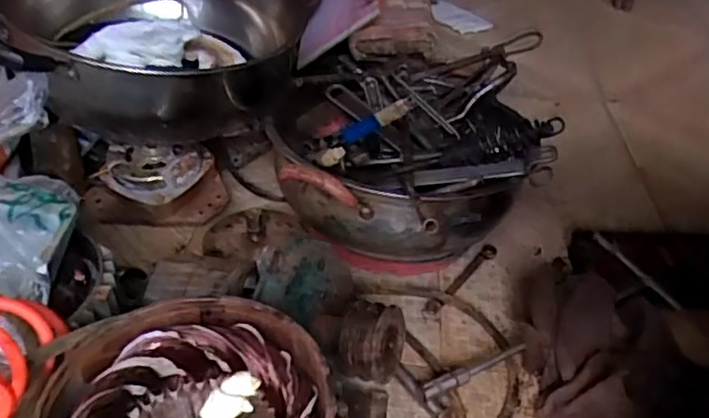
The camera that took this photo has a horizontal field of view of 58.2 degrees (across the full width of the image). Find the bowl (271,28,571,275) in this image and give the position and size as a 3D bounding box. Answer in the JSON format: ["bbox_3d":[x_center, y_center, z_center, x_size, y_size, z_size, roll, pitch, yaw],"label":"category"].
[{"bbox_3d":[0.062,-0.087,0.775,0.297,0.201,0.378,6,38,5],"label":"bowl"}]

